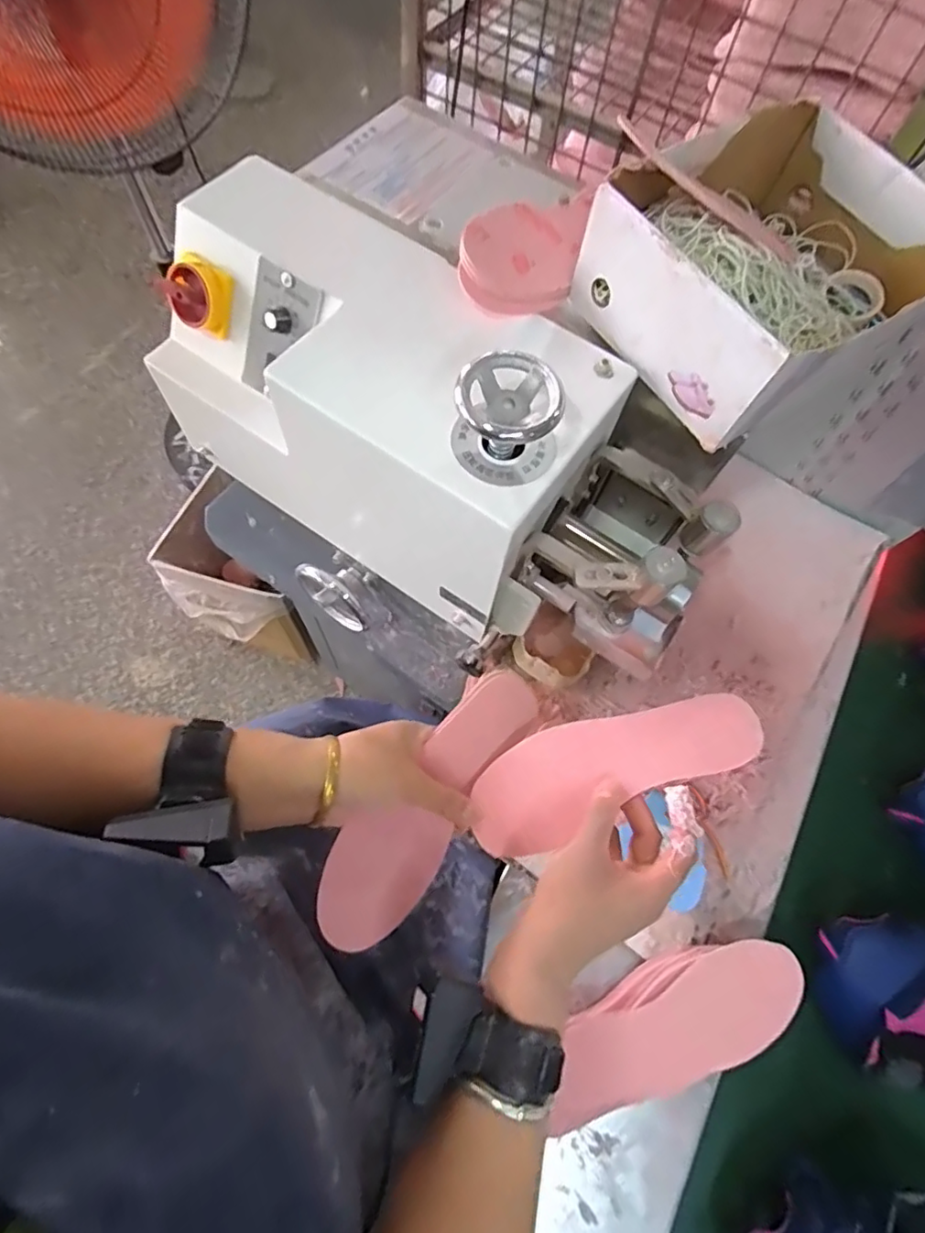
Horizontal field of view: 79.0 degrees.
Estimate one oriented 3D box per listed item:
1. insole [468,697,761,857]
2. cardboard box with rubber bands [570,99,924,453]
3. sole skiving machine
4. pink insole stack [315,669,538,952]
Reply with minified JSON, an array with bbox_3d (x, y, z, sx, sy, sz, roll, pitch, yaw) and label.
[{"bbox_3d":[0.111,0.110,0.418,0.212,0.008,0.074,-21,71,1],"label":"insole"},{"bbox_3d":[0.227,-0.265,0.414,0.240,0.086,0.175,-35,74,-13],"label":"cardboard box with rubber bands"},{"bbox_3d":[-0.018,-0.147,0.508,0.519,0.299,0.241,39,73,12],"label":"sole skiving machine"},{"bbox_3d":[-0.022,0.138,0.421,0.067,0.026,0.223,36,74,11],"label":"pink insole stack"}]

